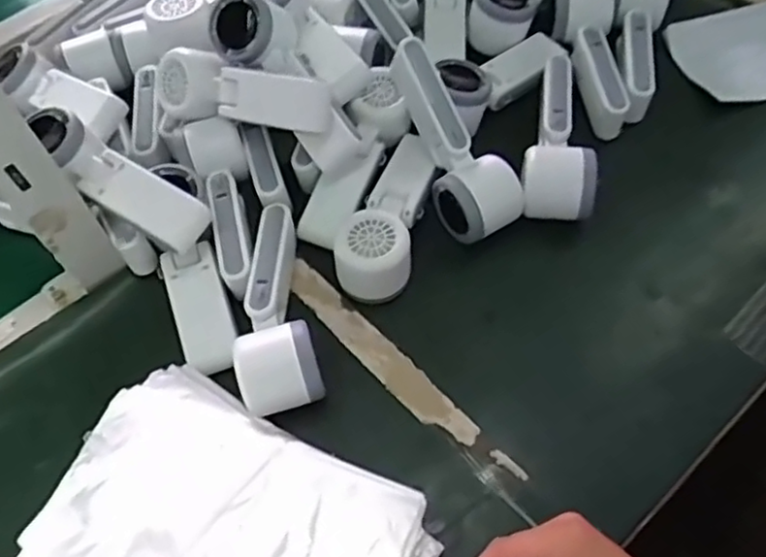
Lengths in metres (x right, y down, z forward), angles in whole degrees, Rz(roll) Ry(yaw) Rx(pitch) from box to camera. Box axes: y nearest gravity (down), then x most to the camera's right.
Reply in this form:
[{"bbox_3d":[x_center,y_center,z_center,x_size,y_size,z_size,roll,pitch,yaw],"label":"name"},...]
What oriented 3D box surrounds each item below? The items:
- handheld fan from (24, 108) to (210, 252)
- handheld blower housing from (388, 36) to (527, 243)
[{"bbox_3d":[-0.199,-0.073,0.523,0.152,0.060,0.054,36,67,20],"label":"handheld fan"},{"bbox_3d":[0.052,-0.112,0.555,0.056,0.050,0.165,-26,82,-13],"label":"handheld blower housing"}]

